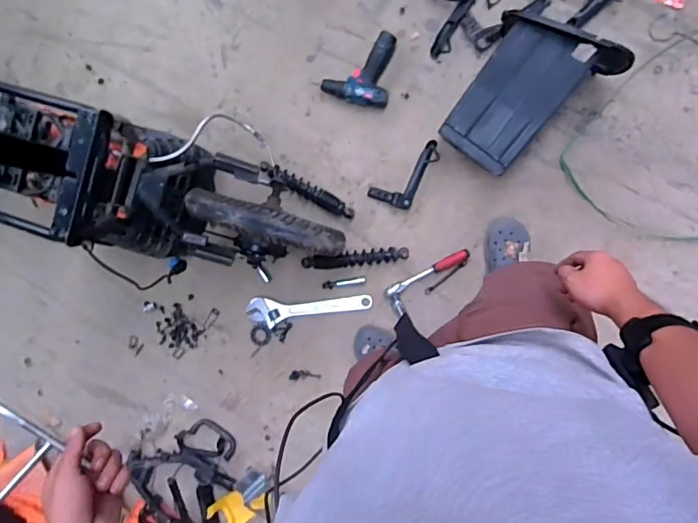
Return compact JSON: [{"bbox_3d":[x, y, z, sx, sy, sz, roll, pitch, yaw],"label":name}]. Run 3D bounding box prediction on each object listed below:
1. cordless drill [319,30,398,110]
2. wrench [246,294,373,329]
[{"bbox_3d":[0.024,-0.508,1.298,0.173,0.059,0.177,9,95,6],"label":"cordless drill"},{"bbox_3d":[-0.108,0.134,1.353,0.336,0.022,0.077,-3,94,7],"label":"wrench"}]

